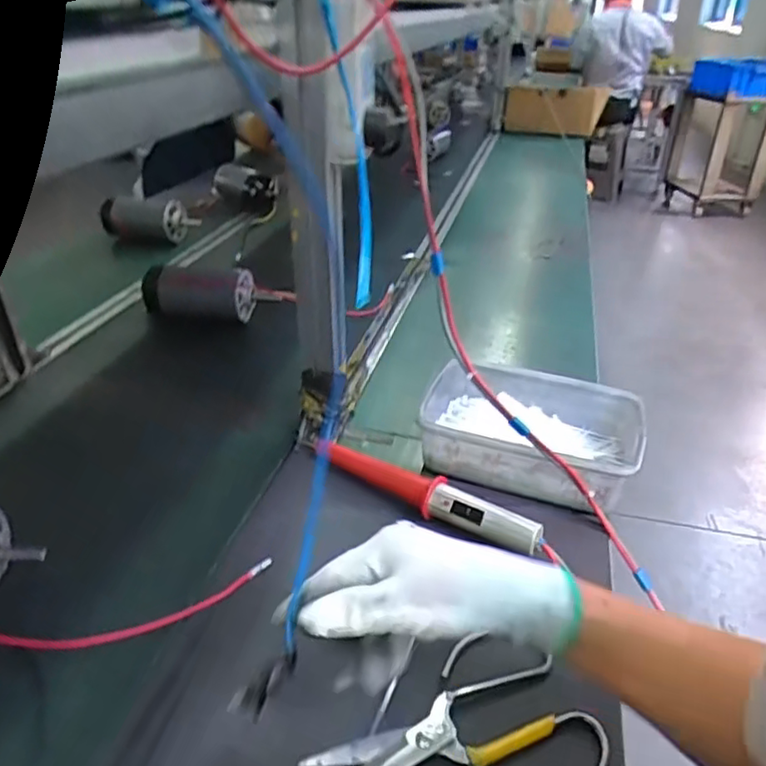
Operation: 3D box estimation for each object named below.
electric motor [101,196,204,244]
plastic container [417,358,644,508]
[{"bbox_3d":[-0.493,-0.342,1.283,0.178,0.086,0.091,11,33,16],"label":"electric motor"},{"bbox_3d":[0.151,0.056,0.660,0.229,0.069,0.159,13,34,19],"label":"plastic container"}]

